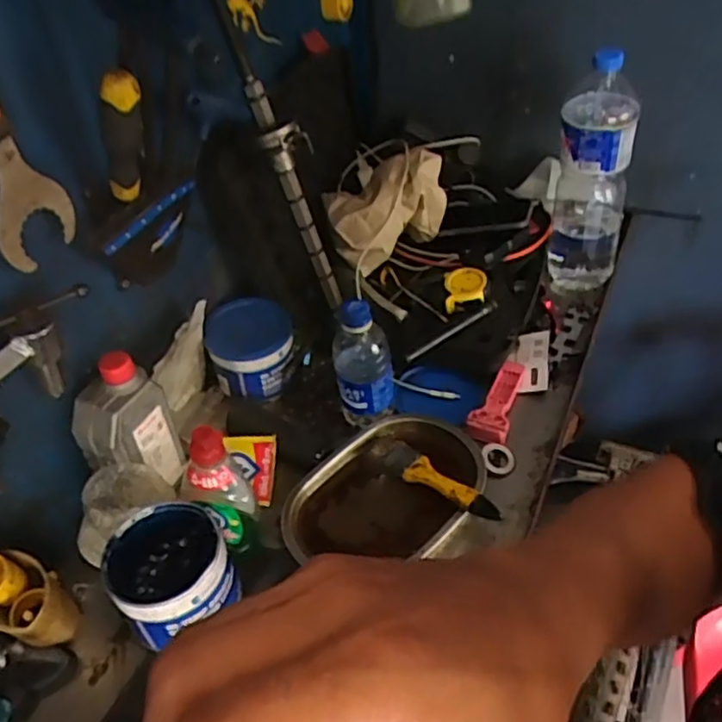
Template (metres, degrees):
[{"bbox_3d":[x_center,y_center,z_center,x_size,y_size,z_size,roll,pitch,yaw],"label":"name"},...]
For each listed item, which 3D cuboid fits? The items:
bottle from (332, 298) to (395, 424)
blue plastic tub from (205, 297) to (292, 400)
[{"bbox_3d":[0.001,-0.004,0.740,0.064,0.153,0.061,-6,44,0],"label":"bottle"},{"bbox_3d":[-0.131,-0.017,0.813,0.098,0.087,0.088,-9,44,-3],"label":"blue plastic tub"}]

